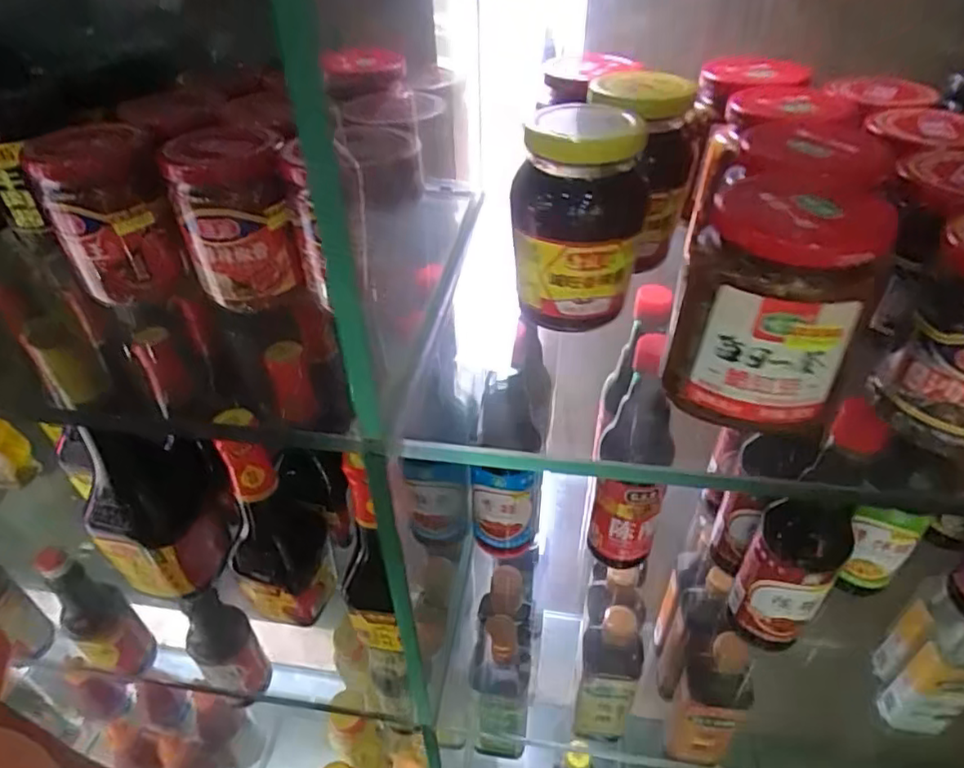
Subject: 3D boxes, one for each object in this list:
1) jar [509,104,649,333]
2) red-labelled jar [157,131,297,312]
[{"bbox_3d":[0.049,-0.089,0.336,0.062,0.104,0.068,0,40,2],"label":"jar"},{"bbox_3d":[-0.139,-0.094,0.359,0.058,0.080,0.062,-1,40,1],"label":"red-labelled jar"}]

